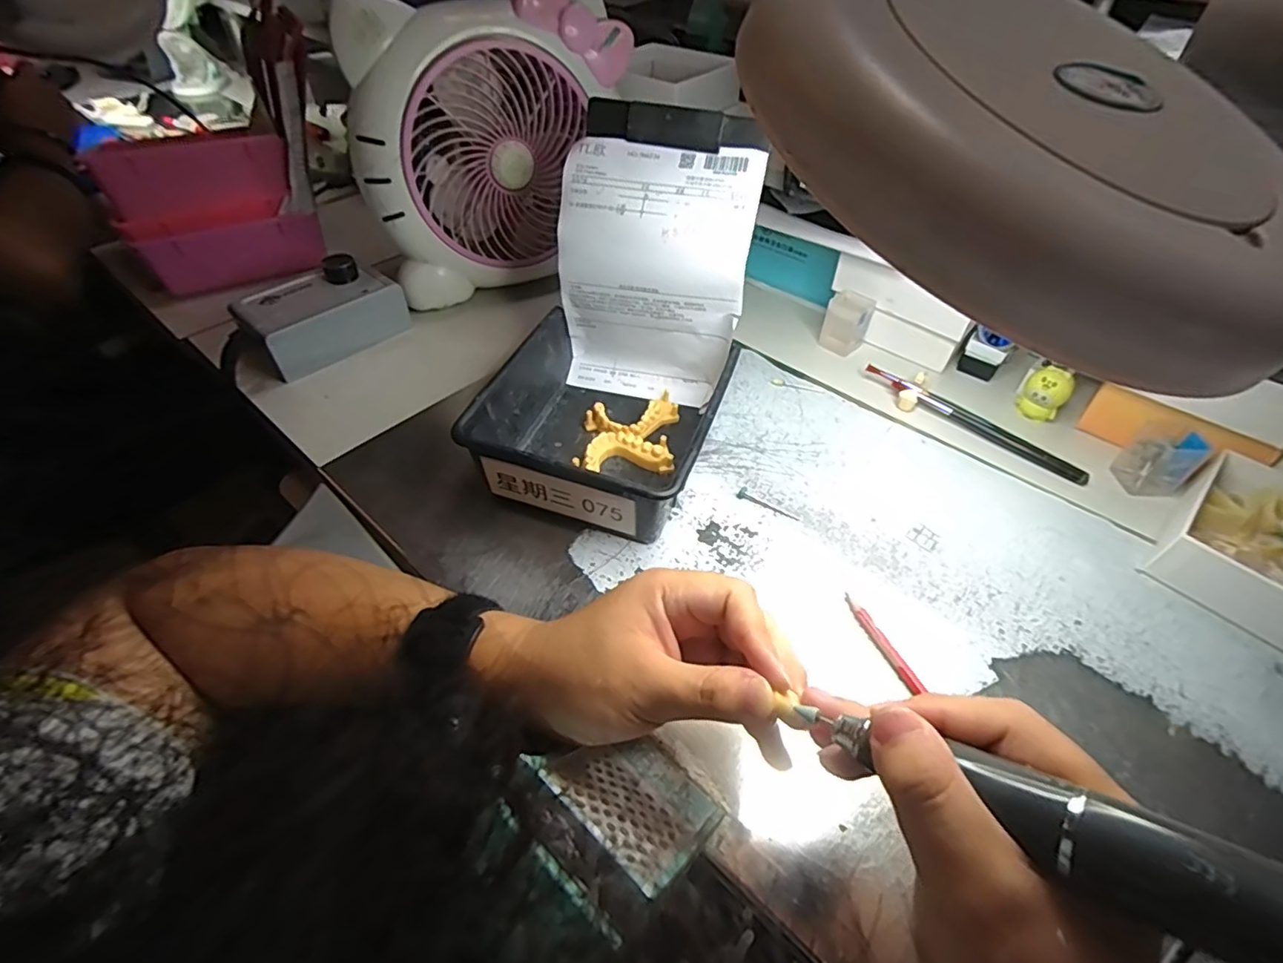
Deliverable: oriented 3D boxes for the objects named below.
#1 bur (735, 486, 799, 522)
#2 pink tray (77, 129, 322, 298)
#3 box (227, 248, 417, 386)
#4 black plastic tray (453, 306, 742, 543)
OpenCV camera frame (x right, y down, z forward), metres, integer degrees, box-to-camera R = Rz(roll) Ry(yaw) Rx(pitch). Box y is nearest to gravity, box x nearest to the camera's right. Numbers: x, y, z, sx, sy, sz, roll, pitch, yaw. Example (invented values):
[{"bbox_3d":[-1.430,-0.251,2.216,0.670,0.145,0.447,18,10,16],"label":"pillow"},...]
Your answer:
[{"bbox_3d":[0.095,0.017,0.439,0.049,0.004,0.010,25,54,20],"label":"bur"},{"bbox_3d":[-0.411,-0.265,0.576,0.164,0.160,0.043,-32,75,-31],"label":"pink tray"},{"bbox_3d":[-0.295,-0.157,0.549,0.134,0.055,0.073,-34,57,-28],"label":"box"},{"bbox_3d":[-0.027,-0.047,0.447,0.158,0.068,0.164,16,49,13],"label":"black plastic tray"}]

